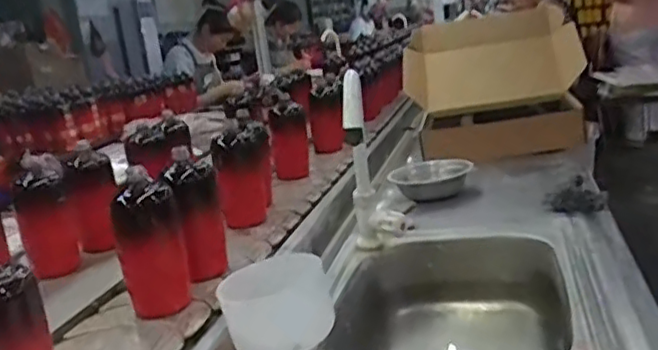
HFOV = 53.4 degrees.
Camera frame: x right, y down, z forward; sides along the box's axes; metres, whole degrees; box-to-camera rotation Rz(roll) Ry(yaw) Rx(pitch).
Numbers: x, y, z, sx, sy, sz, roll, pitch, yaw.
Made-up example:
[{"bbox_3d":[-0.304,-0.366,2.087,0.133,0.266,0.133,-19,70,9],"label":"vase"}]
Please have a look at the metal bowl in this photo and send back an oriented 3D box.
[{"bbox_3d":[0.221,0.007,1.407,0.169,0.053,0.148,-4,13,19],"label":"metal bowl"}]

